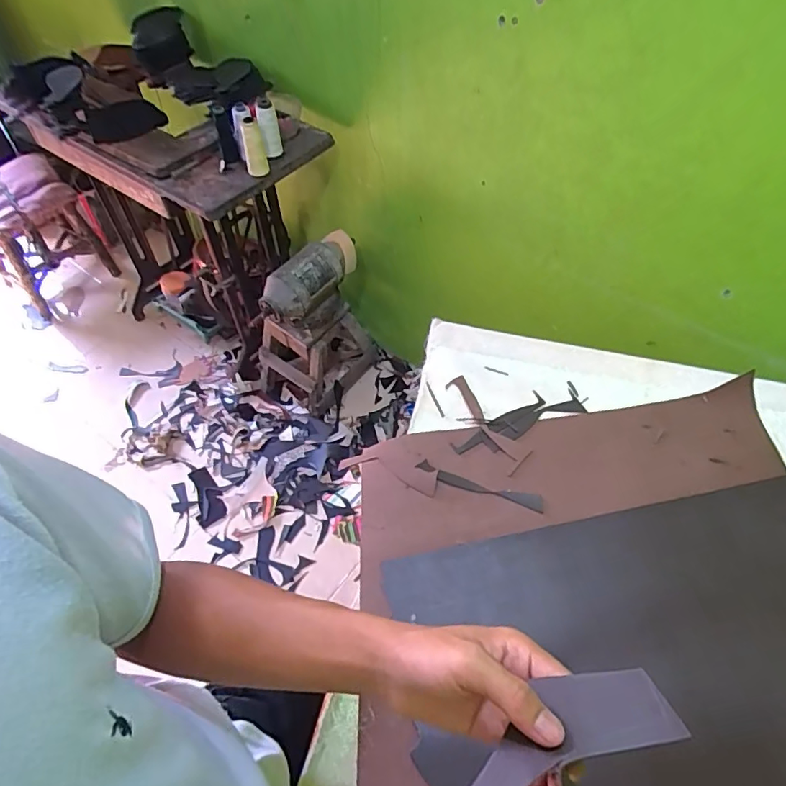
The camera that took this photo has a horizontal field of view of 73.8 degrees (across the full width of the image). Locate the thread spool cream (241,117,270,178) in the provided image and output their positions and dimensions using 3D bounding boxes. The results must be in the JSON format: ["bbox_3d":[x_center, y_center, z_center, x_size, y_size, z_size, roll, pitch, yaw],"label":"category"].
[{"bbox_3d":[-0.292,-0.508,1.101,0.043,0.117,0.043,-17,55,-12],"label":"thread spool cream"}]

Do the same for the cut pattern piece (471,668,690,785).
[{"bbox_3d":[0.074,0.194,0.277,0.151,0.005,0.051,-27,40,-8],"label":"cut pattern piece"}]

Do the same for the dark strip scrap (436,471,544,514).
[{"bbox_3d":[0.125,0.125,0.676,0.138,0.005,0.022,15,55,13],"label":"dark strip scrap"}]

